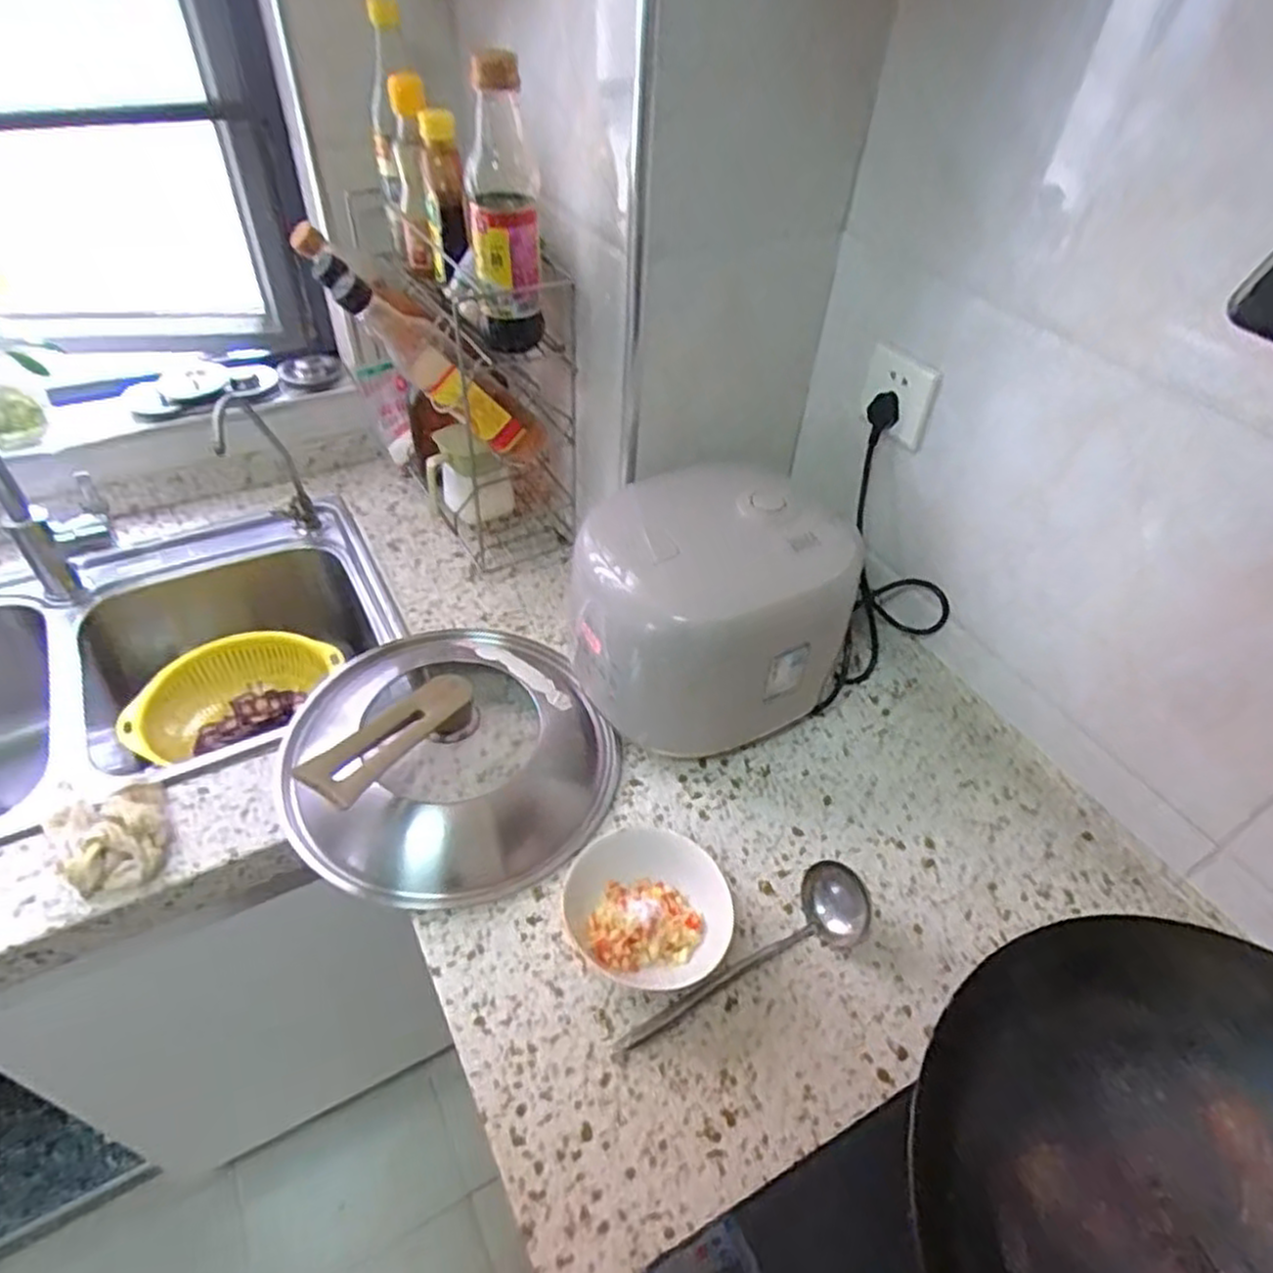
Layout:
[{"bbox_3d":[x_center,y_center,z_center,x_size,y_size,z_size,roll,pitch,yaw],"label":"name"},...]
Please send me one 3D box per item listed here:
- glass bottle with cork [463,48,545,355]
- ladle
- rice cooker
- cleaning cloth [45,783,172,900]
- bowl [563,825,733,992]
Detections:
[{"bbox_3d":[-0.122,-0.381,0.698,0.066,0.229,0.063,-2,45,-5],"label":"glass bottle with cork"},{"bbox_3d":[0.090,0.263,0.606,0.228,0.049,0.060,-25,52,-26],"label":"ladle"},{"bbox_3d":[0.075,-0.022,0.777,0.260,0.215,0.213,-13,47,-16],"label":"rice cooker"},{"bbox_3d":[-0.456,0.174,0.662,0.089,0.032,0.097,-20,50,-22],"label":"cleaning cloth"},{"bbox_3d":[0.012,0.227,0.632,0.132,0.053,0.119,33,52,26],"label":"bowl"}]

